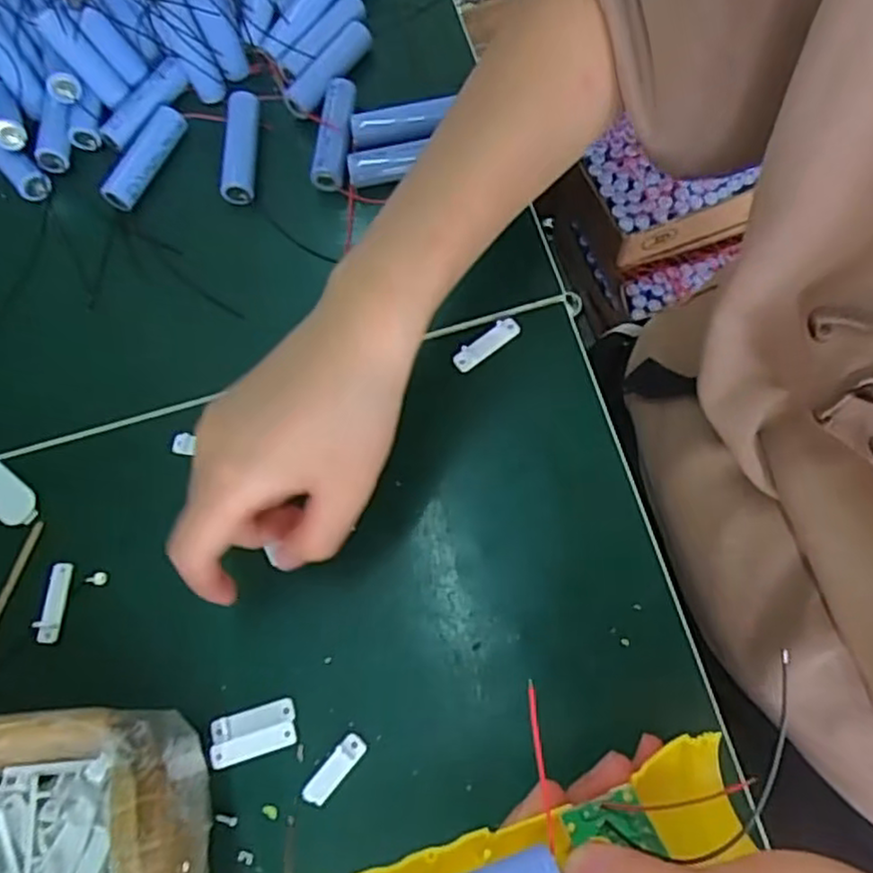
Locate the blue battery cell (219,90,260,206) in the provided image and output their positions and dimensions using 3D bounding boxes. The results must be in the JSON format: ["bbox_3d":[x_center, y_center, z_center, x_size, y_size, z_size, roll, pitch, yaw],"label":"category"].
[{"bbox_3d":[-0.113,-0.166,0.408,0.020,0.017,0.068,-5,70,5],"label":"blue battery cell"}]

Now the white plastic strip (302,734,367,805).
[{"bbox_3d":[-0.043,0.141,0.299,0.011,0.004,0.032,38,79,18],"label":"white plastic strip"}]

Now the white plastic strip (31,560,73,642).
[{"bbox_3d":[-0.182,0.078,0.337,0.011,0.006,0.037,3,71,8],"label":"white plastic strip"}]

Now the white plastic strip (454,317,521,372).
[{"bbox_3d":[0.026,-0.046,0.357,0.037,0.007,0.011,-38,70,-7],"label":"white plastic strip"}]

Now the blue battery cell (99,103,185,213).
[{"bbox_3d":[-0.168,-0.162,0.411,0.019,0.014,0.065,26,75,15],"label":"blue battery cell"}]

